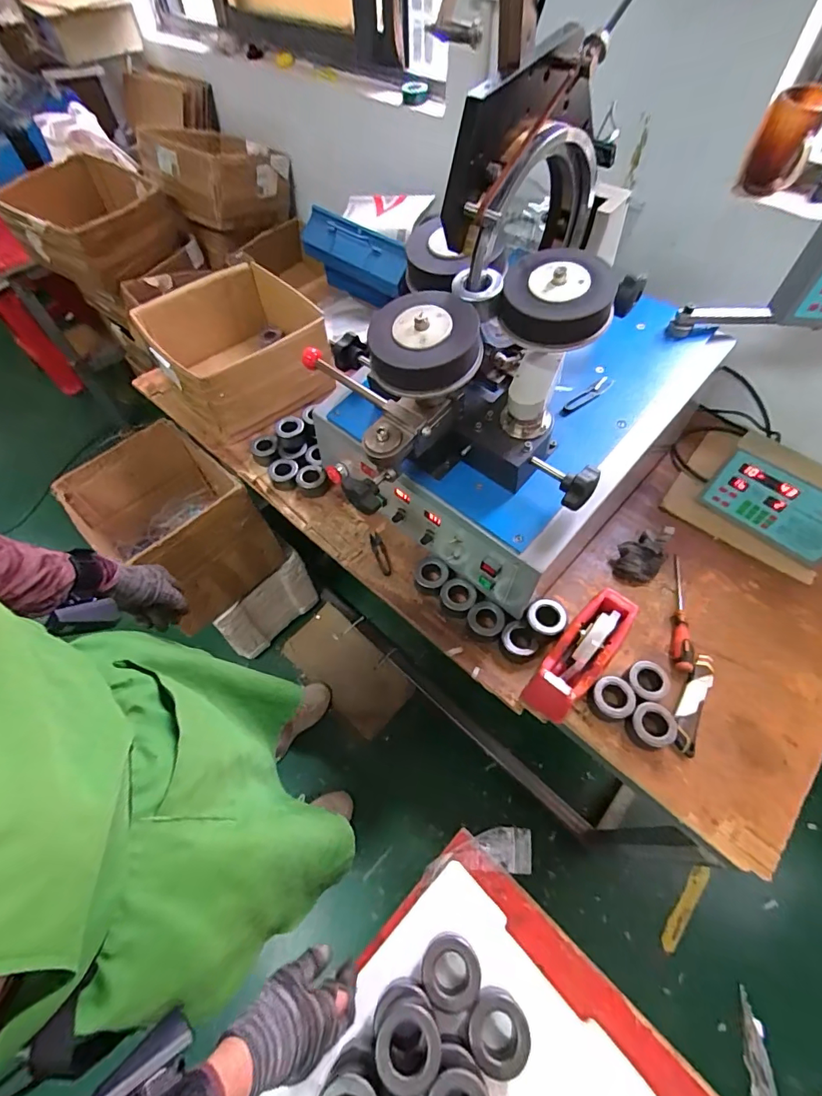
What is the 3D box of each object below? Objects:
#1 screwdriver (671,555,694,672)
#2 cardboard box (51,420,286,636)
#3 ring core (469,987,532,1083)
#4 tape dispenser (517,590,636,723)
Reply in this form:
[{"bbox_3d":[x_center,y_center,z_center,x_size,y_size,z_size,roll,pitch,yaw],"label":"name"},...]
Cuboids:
[{"bbox_3d":[0.461,0.100,0.782,0.021,0.028,0.230,14,58,11],"label":"screwdriver"},{"bbox_3d":[-0.541,-0.053,1.079,0.331,0.296,0.286,37,65,23],"label":"cardboard box"},{"bbox_3d":[0.091,0.498,0.476,0.057,0.036,0.062,-1,57,1],"label":"ring core"},{"bbox_3d":[0.261,0.162,0.713,0.076,0.127,0.207,37,65,23],"label":"tape dispenser"}]

